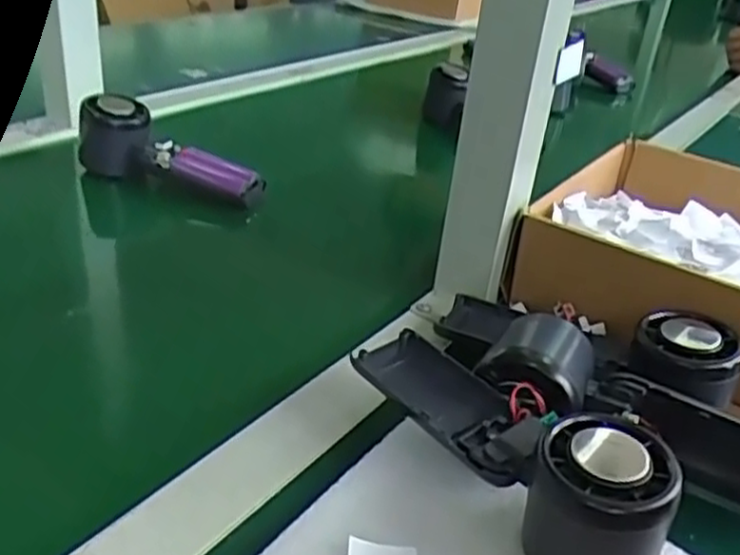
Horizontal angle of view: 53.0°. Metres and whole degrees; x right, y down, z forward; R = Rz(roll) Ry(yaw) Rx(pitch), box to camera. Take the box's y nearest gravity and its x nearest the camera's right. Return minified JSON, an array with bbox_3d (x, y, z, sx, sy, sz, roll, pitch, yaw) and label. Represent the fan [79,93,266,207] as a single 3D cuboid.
[{"bbox_3d":[-0.169,-0.098,0.627,0.155,0.077,0.048,17,31,19],"label":"fan"}]

